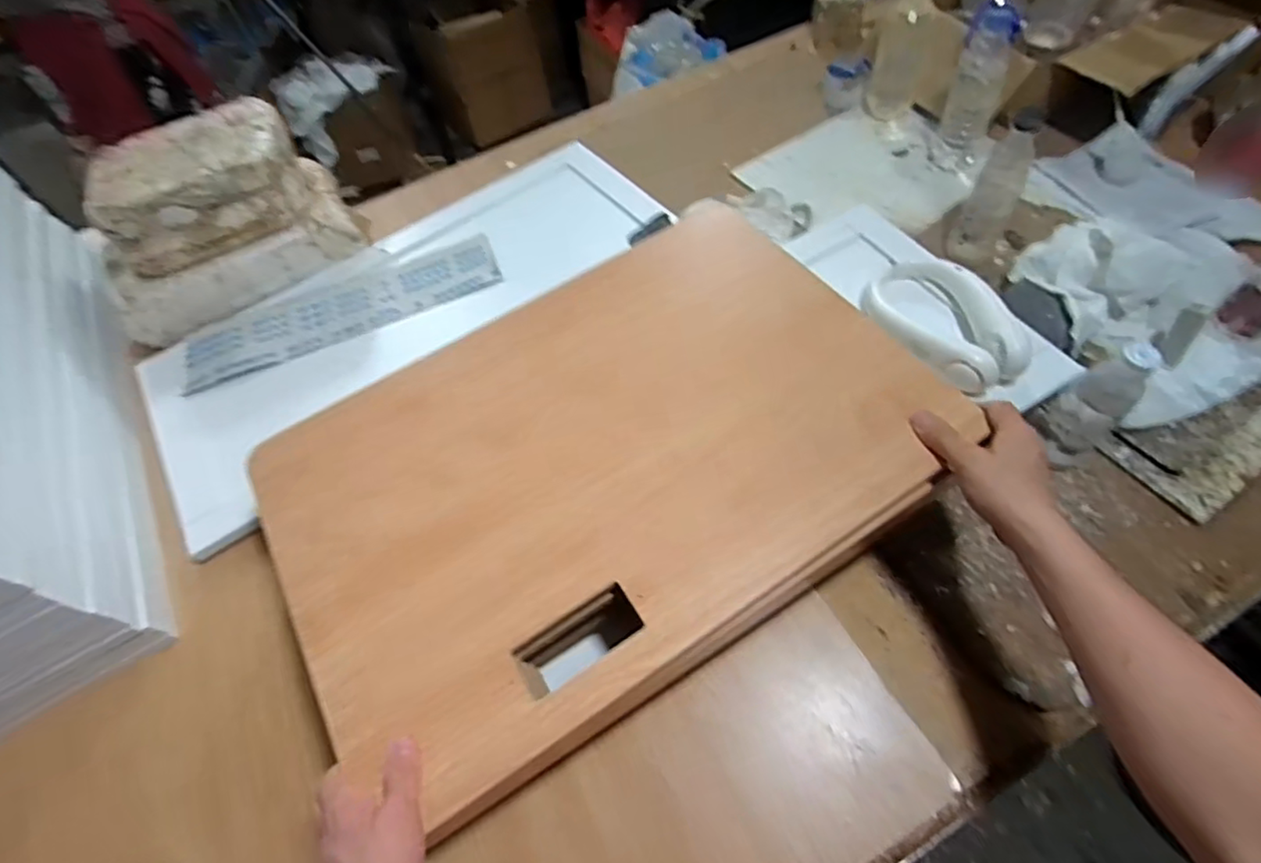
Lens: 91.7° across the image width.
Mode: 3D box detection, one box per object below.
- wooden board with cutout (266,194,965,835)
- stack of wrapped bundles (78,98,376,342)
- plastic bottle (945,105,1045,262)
[{"bbox_3d":[-0.023,0.014,0.541,0.556,0.030,0.378,-33,63,-12],"label":"wooden board with cutout"},{"bbox_3d":[-0.601,-0.318,0.884,0.324,0.171,0.222,-32,61,-15],"label":"stack of wrapped bundles"},{"bbox_3d":[0.473,-0.304,0.798,0.062,0.190,0.054,31,65,22],"label":"plastic bottle"}]

